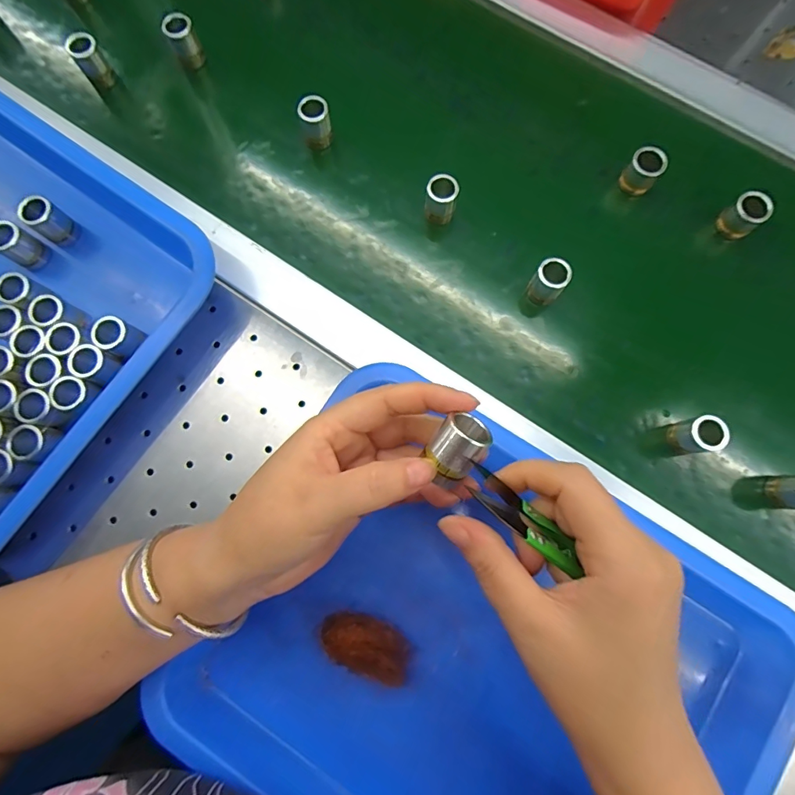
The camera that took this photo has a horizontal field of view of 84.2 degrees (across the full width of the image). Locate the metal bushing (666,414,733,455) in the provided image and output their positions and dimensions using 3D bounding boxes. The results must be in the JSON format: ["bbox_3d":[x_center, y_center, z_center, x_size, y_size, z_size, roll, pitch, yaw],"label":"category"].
[{"bbox_3d":[0.201,0.026,0.296,0.021,0.034,0.022,-6,81,1],"label":"metal bushing"}]

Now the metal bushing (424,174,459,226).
[{"bbox_3d":[0.033,-0.150,0.333,0.022,0.032,0.019,12,81,3],"label":"metal bushing"}]

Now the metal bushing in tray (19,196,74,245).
[{"bbox_3d":[-0.256,-0.129,0.324,0.017,0.039,0.022,43,84,7],"label":"metal bushing in tray"}]

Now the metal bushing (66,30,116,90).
[{"bbox_3d":[-0.246,-0.272,0.355,0.019,0.034,0.018,-21,81,-2],"label":"metal bushing"}]

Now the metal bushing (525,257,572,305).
[{"bbox_3d":[0.110,-0.084,0.321,0.022,0.033,0.019,42,84,7],"label":"metal bushing"}]

